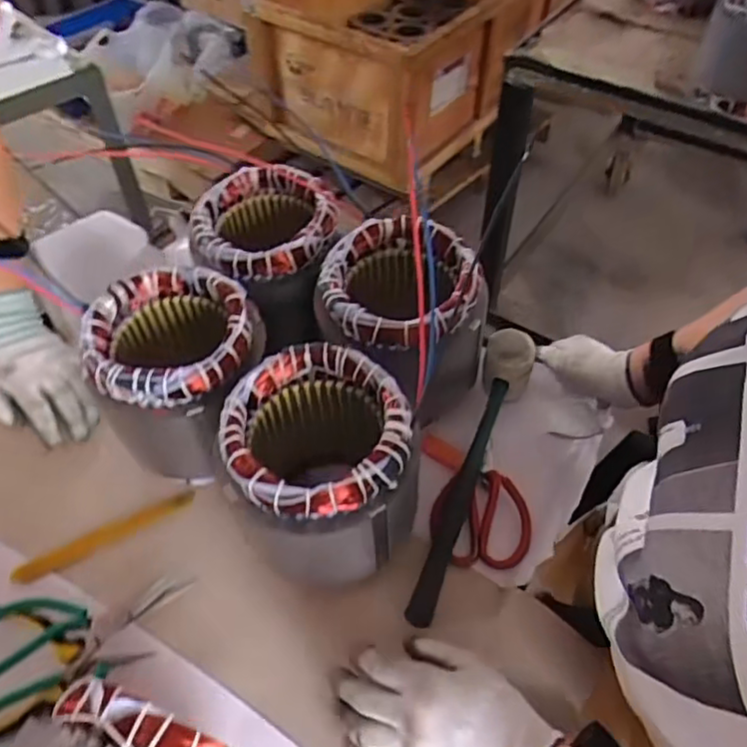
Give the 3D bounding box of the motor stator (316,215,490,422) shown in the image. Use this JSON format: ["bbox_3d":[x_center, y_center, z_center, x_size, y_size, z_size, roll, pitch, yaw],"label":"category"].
[{"bbox_3d":[0.029,-0.046,0.594,0.138,0.137,0.134,0,51,0],"label":"motor stator"}]

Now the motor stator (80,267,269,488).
[{"bbox_3d":[-0.170,0.004,0.570,0.138,0.140,0.141,0,51,0],"label":"motor stator"}]

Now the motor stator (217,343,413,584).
[{"bbox_3d":[-0.041,0.077,0.511,0.141,0.148,0.143,-1,51,0],"label":"motor stator"}]

